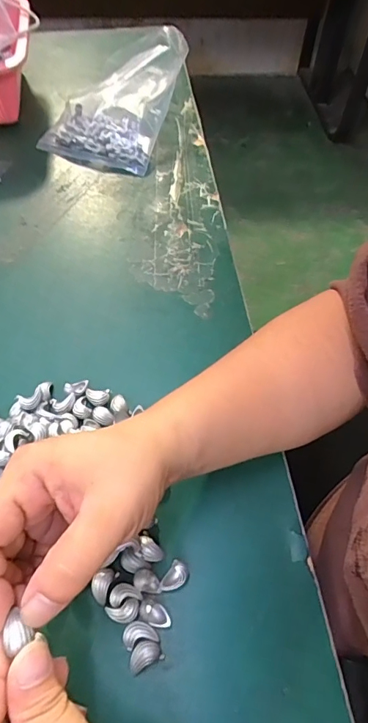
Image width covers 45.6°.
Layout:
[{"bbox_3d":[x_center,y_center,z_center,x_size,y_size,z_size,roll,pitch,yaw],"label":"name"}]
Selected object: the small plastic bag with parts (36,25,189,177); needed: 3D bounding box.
[{"bbox_3d":[-0.088,-0.325,0.535,0.134,0.093,0.166,14,56,9],"label":"small plastic bag with parts"}]

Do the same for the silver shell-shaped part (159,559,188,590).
[{"bbox_3d":[-0.006,0.134,0.269,0.012,0.010,0.018,31,60,18],"label":"silver shell-shaped part"}]

